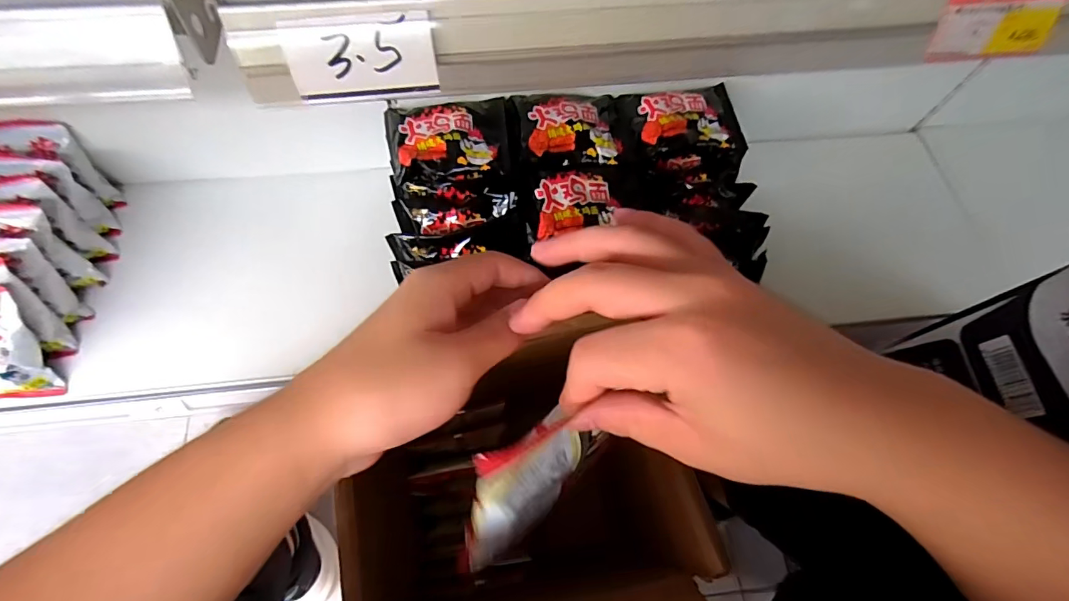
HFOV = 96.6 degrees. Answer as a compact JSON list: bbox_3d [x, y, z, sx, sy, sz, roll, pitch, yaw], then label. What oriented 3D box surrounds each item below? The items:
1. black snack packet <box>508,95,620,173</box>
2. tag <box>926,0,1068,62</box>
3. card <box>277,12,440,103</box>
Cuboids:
[{"bbox_3d":[0.048,-0.229,0.641,0.143,0.043,0.119,-5,67,-4],"label":"black snack packet"},{"bbox_3d":[0.245,-0.148,0.253,0.064,0.040,0.006,-7,51,2],"label":"tag"},{"bbox_3d":[-0.082,-0.117,0.231,0.068,0.037,0.007,-6,43,-4],"label":"card"}]

